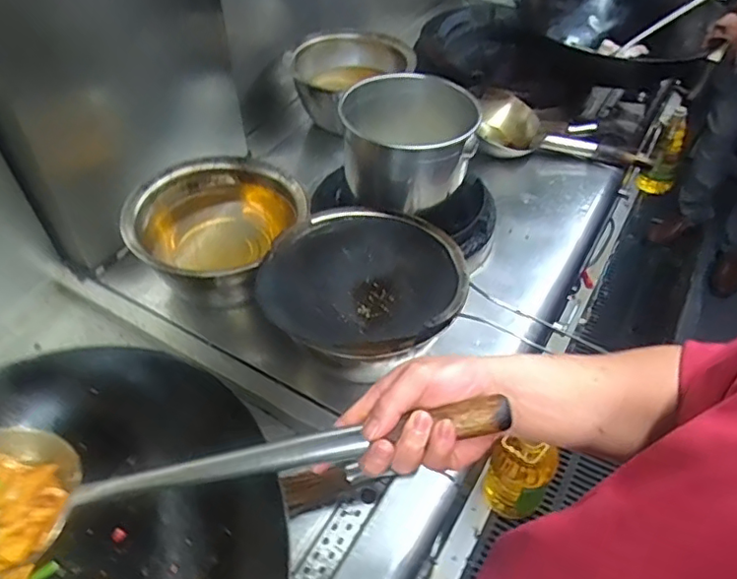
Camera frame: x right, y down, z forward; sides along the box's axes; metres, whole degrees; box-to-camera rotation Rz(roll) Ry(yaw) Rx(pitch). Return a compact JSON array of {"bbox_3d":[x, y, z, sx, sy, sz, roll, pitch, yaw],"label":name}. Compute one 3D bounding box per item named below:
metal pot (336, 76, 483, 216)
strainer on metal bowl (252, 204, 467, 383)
[{"bbox_3d":[0.069,-0.249,1.012,0.218,0.170,0.194,8,48,9],"label":"metal pot"},{"bbox_3d":[0.000,0.011,0.877,0.290,0.124,0.293,22,51,20],"label":"strainer on metal bowl"}]

